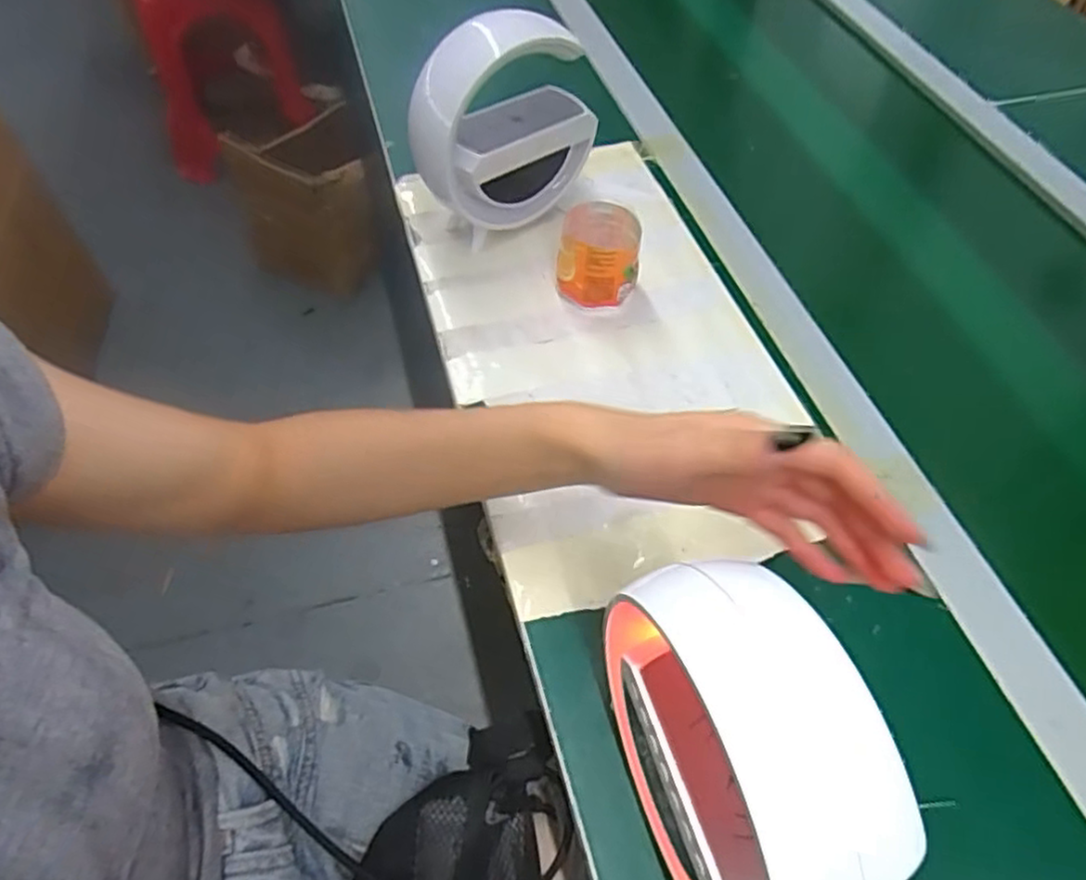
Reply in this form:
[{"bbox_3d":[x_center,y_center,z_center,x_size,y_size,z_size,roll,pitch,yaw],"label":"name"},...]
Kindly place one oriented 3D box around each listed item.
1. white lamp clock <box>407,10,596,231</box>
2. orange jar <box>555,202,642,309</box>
[{"bbox_3d":[-0.037,-0.250,0.571,0.140,0.158,0.092,-28,60,-20],"label":"white lamp clock"},{"bbox_3d":[0.043,-0.142,0.554,0.061,0.062,0.066,1,54,-2],"label":"orange jar"}]

